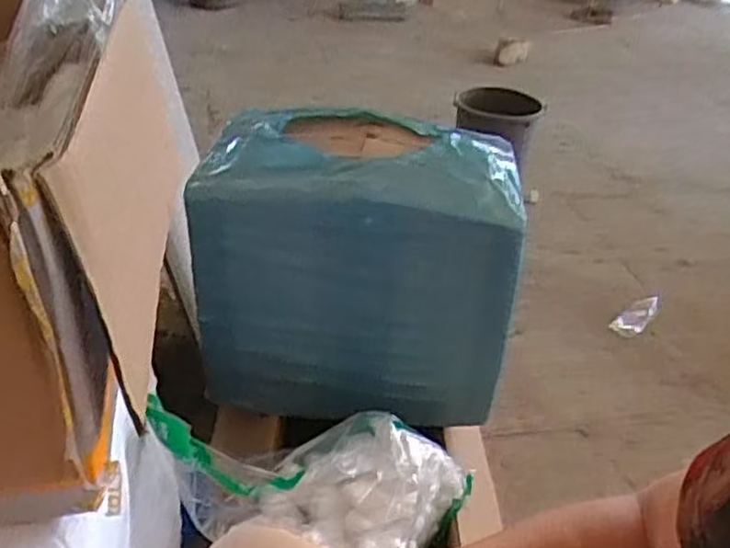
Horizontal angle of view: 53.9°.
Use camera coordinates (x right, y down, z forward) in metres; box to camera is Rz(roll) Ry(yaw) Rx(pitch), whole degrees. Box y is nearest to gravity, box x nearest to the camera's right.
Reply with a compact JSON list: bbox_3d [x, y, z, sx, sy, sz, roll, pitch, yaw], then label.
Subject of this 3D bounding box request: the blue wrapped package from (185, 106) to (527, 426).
[{"bbox_3d":[-0.009,-0.016,1.030,0.411,0.358,0.271,6,33,1],"label":"blue wrapped package"}]

